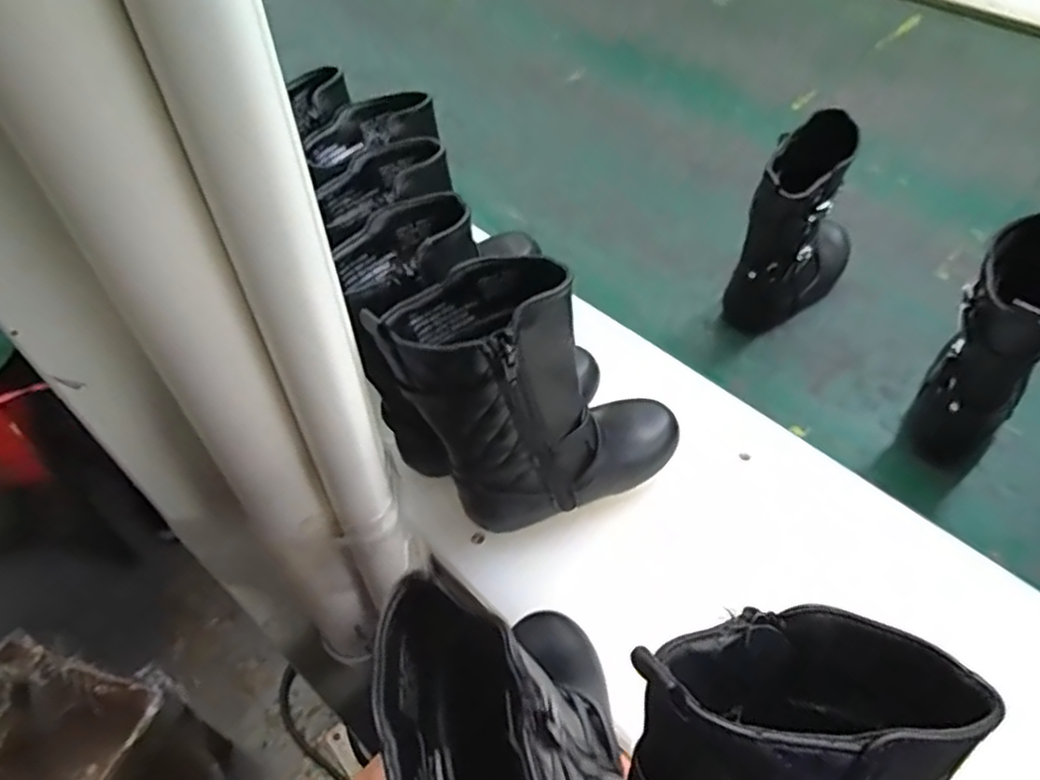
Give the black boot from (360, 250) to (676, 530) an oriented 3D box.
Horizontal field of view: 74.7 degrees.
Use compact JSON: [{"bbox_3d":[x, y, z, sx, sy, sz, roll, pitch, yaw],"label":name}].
[{"bbox_3d":[0.015,0.000,0.389,0.154,0.168,0.084,-28,55,-21],"label":"black boot"}]

